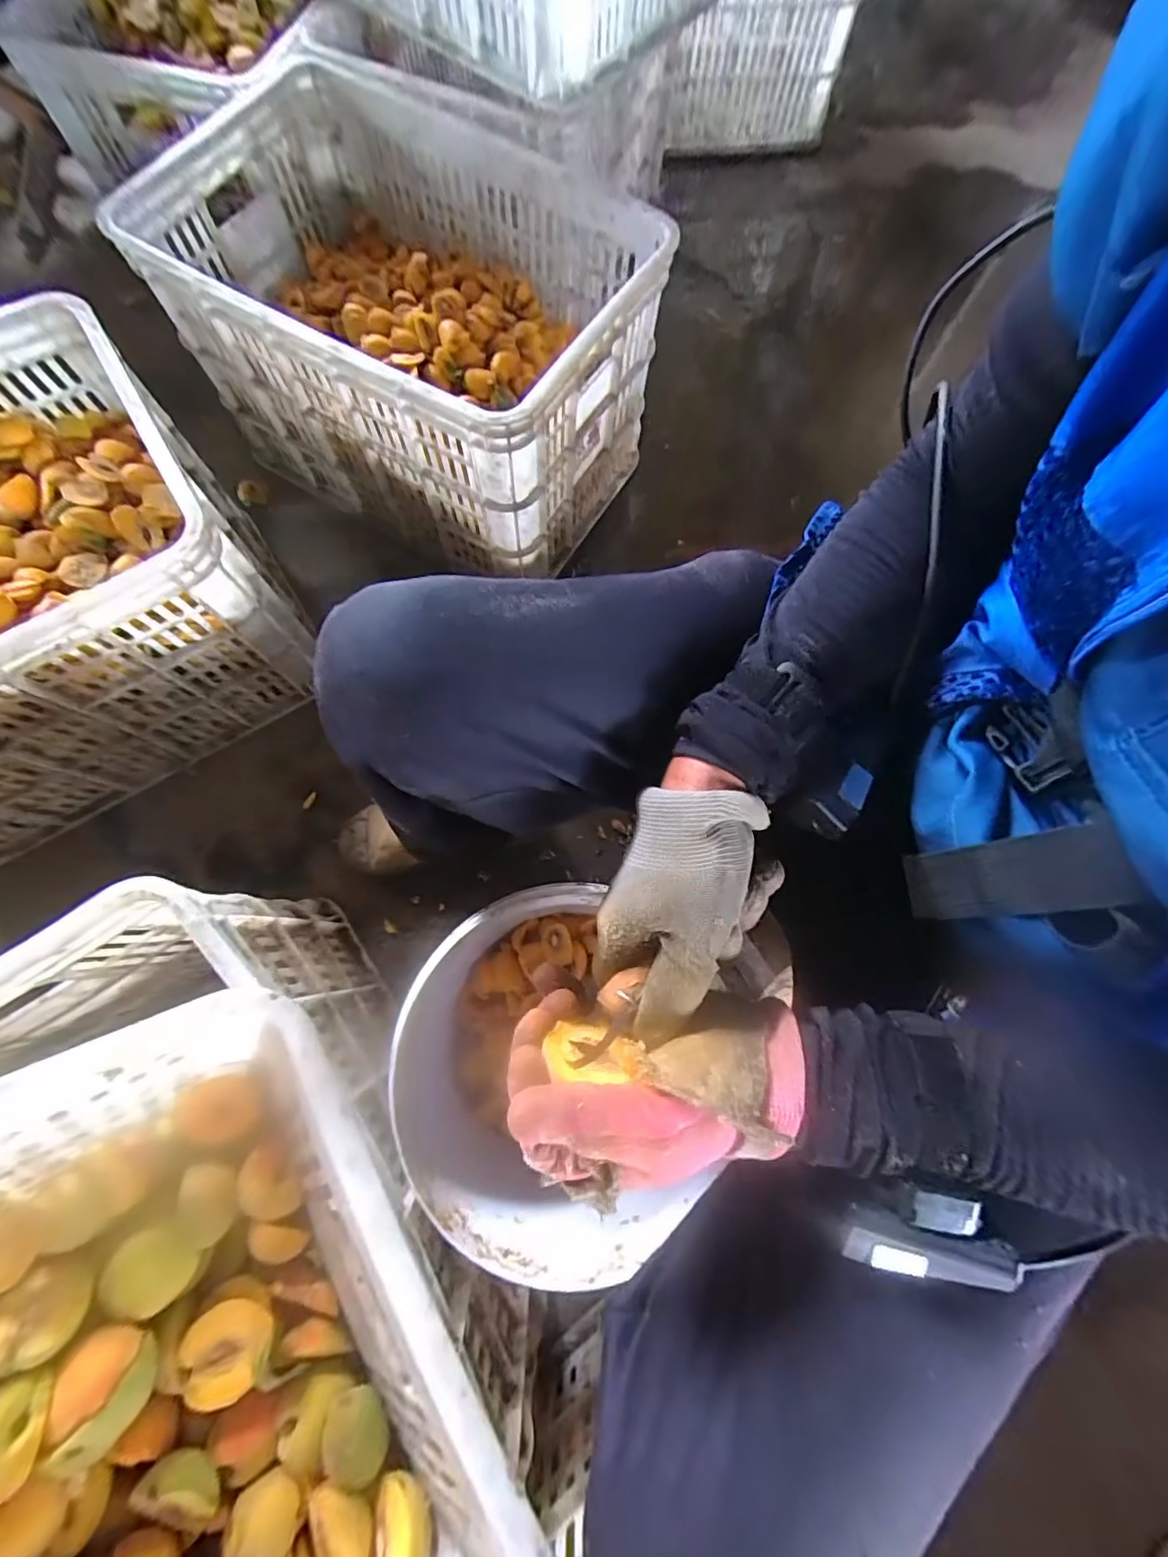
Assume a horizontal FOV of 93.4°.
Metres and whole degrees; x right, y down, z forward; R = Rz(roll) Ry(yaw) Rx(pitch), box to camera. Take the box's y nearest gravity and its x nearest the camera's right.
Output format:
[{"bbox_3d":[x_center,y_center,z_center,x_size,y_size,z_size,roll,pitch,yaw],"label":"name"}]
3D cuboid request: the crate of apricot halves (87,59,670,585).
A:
[{"bbox_3d":[-0.210,-0.568,0.746,0.547,0.328,0.401,27,75,7],"label":"crate of apricot halves"}]

